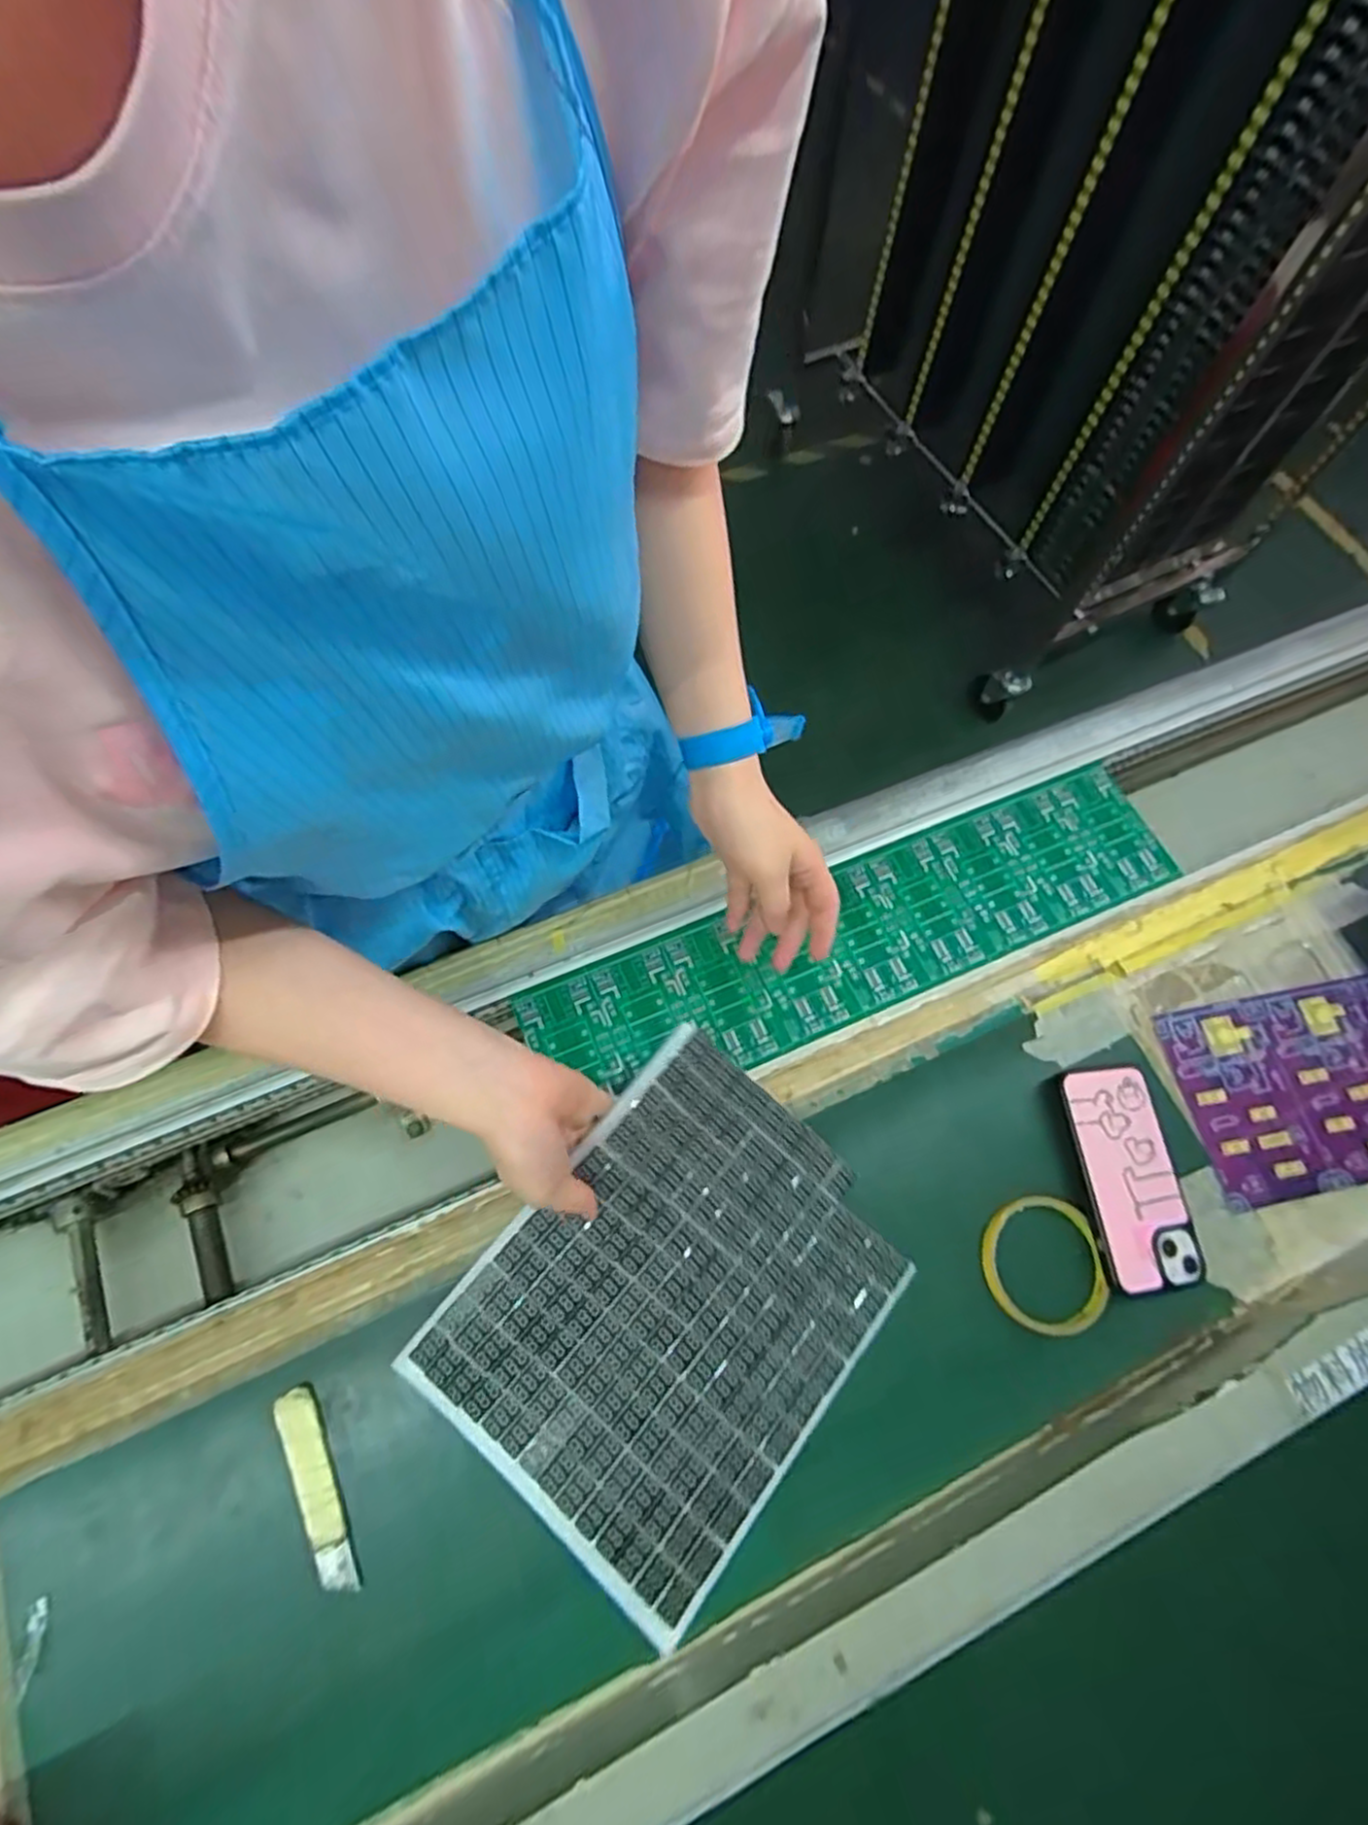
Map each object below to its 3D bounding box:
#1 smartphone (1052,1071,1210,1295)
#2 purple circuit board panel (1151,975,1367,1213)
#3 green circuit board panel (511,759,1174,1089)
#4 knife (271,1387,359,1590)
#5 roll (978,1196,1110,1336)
[{"bbox_3d":[0.308,0.181,0.509,0.073,0.016,0.143,-5,68,-4],"label":"smartphone"},{"bbox_3d":[0.490,0.126,0.554,0.240,0.008,0.141,-10,69,-6],"label":"purple circuit board panel"},{"bbox_3d":[0.145,0.017,0.596,0.540,0.007,0.121,-22,70,-10],"label":"green circuit board panel"},{"bbox_3d":[-0.219,0.343,0.438,0.022,0.006,0.108,-26,71,-12],"label":"knife"},{"bbox_3d":[0.242,0.237,0.497,0.075,0.016,0.083,-6,68,-4],"label":"roll"}]

